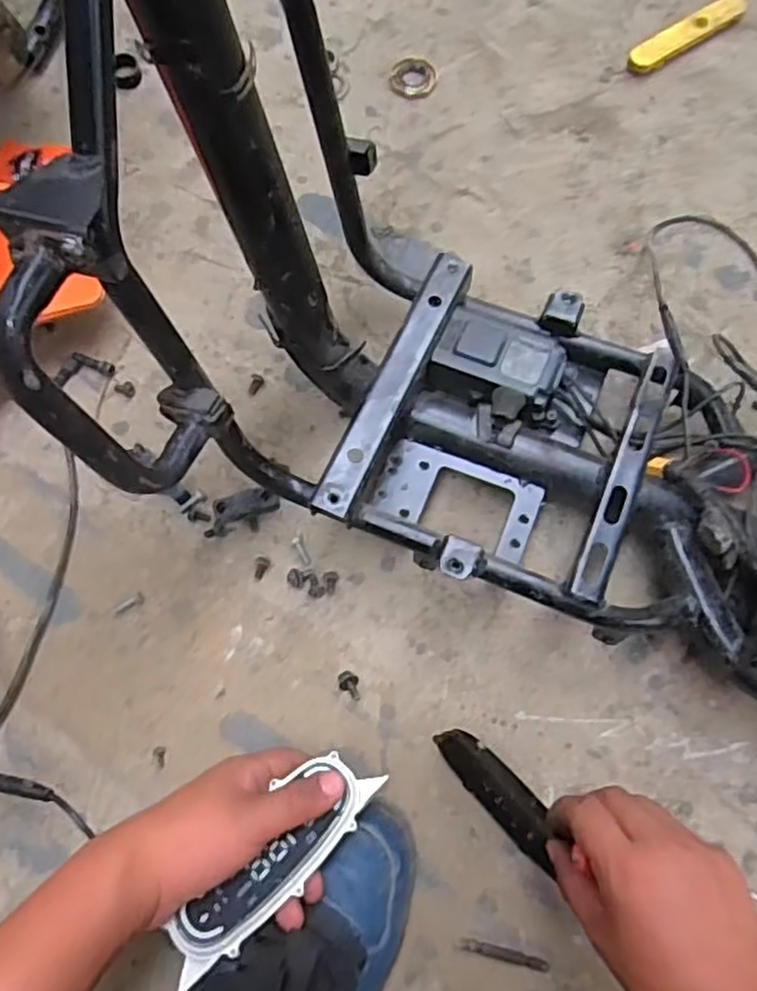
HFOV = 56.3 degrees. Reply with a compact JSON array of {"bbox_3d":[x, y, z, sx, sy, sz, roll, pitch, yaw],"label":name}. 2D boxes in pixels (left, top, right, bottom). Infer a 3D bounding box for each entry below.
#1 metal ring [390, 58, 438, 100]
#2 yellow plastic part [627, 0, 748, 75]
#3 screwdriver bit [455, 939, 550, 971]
[{"bbox_3d":[0.034,-0.405,0.682,0.043,0.012,0.042,0,73,-1],"label":"metal ring"},{"bbox_3d":[0.306,-0.458,0.700,0.149,0.013,0.028,-35,76,-11],"label":"yellow plastic part"},{"bbox_3d":[0.082,0.300,0.463,0.060,0.004,0.008,12,73,3],"label":"screwdriver bit"}]

